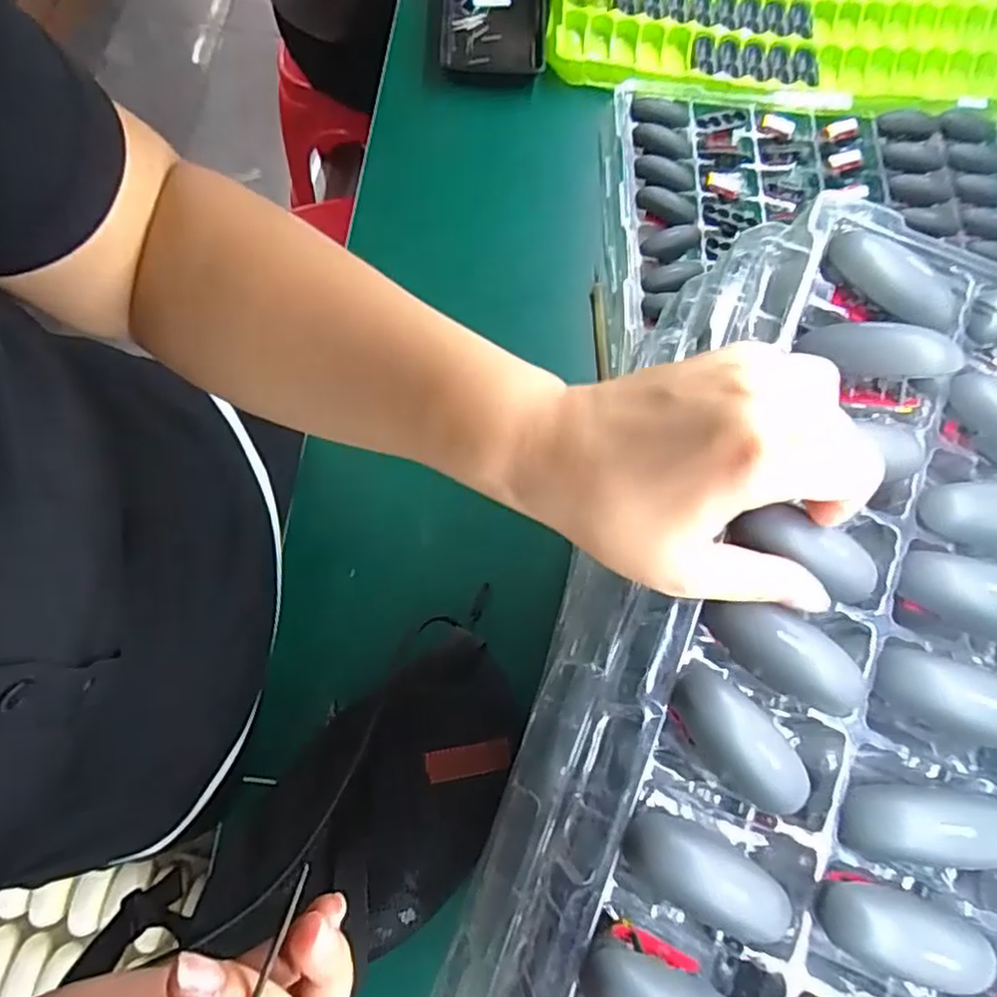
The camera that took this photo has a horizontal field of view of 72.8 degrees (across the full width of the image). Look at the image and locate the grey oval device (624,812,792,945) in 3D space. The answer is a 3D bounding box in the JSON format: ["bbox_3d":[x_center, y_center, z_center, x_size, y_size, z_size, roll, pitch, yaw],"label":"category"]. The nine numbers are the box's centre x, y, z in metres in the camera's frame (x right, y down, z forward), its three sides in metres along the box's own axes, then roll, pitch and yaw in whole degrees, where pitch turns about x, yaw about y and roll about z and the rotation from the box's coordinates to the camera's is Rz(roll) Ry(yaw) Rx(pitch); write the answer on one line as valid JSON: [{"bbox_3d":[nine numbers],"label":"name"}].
[{"bbox_3d":[0.073,0.131,0.234,0.059,0.015,0.026,29,74,6],"label":"grey oval device"}]

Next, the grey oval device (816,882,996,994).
[{"bbox_3d":[0.142,0.149,0.229,0.062,0.017,0.025,17,73,2],"label":"grey oval device"}]

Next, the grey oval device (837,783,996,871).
[{"bbox_3d":[0.158,0.118,0.243,0.066,0.018,0.026,8,73,-1],"label":"grey oval device"}]

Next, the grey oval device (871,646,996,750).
[{"bbox_3d":[0.176,0.076,0.255,0.063,0.016,0.027,18,73,19],"label":"grey oval device"}]

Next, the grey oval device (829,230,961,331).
[{"bbox_3d":[0.175,-0.097,0.299,0.061,0.020,0.017,30,74,6],"label":"grey oval device"}]

